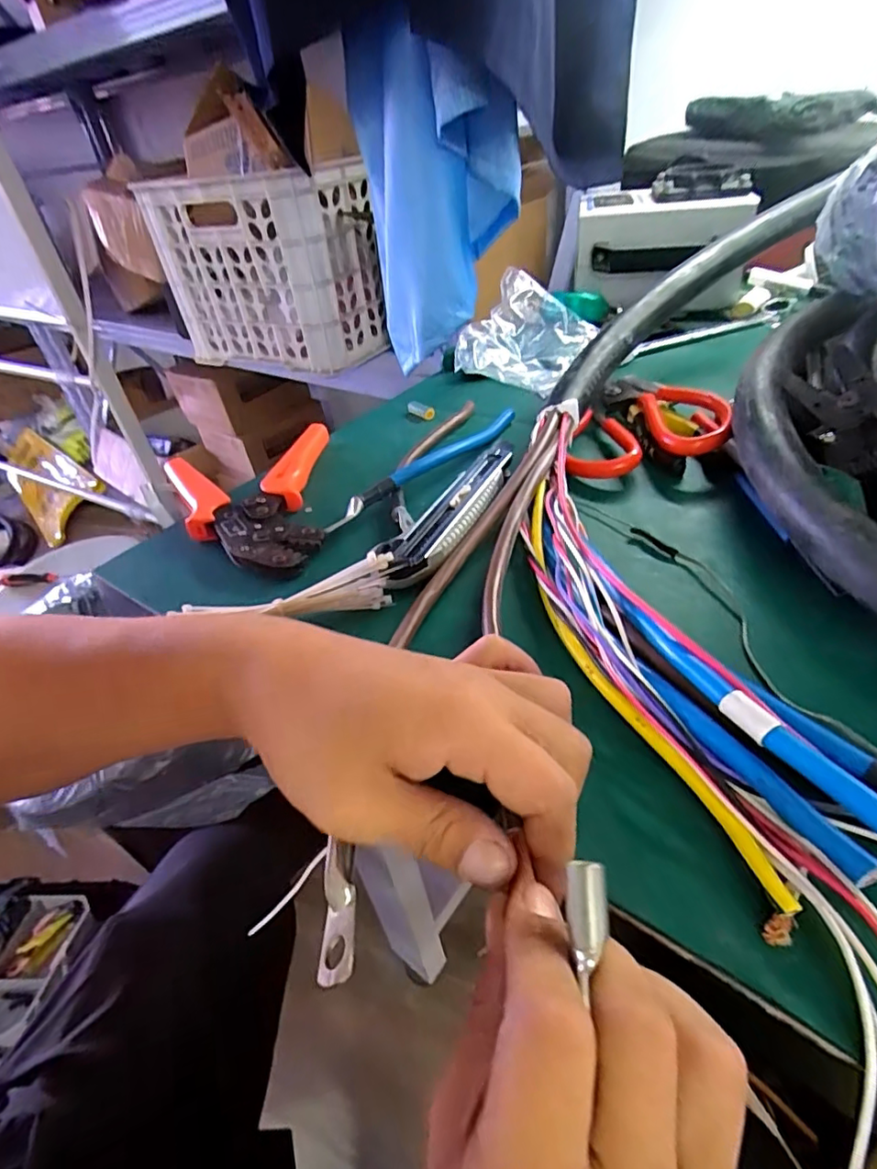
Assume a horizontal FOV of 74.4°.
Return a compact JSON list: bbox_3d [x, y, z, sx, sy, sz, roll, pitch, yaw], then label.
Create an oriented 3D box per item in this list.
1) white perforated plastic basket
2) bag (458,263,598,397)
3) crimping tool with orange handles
[{"bbox_3d":[-0.276,-0.505,0.934,0.335,0.252,0.216,15,44,26],"label":"white perforated plastic basket"},{"bbox_3d":[0.087,-0.243,0.561,0.090,0.075,0.147,22,47,32],"label":"bag"},{"bbox_3d":[-0.126,-0.063,0.416,0.119,0.021,0.163,-18,40,-12],"label":"crimping tool with orange handles"}]

